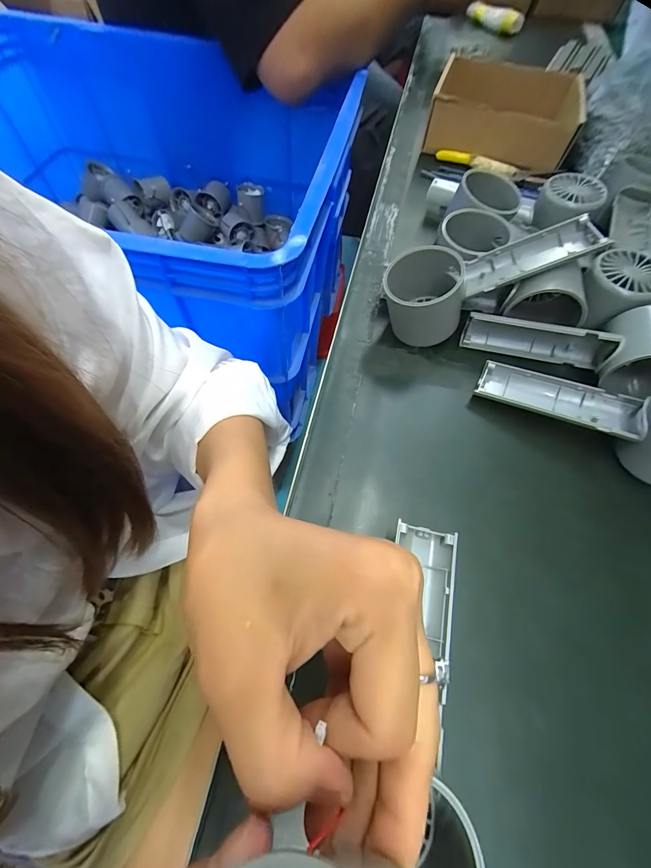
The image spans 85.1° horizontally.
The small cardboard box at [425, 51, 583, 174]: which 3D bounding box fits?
[{"bbox_3d":[0.218,-0.395,0.437,0.164,0.064,0.145,18,63,8],"label":"small cardboard box"}]

